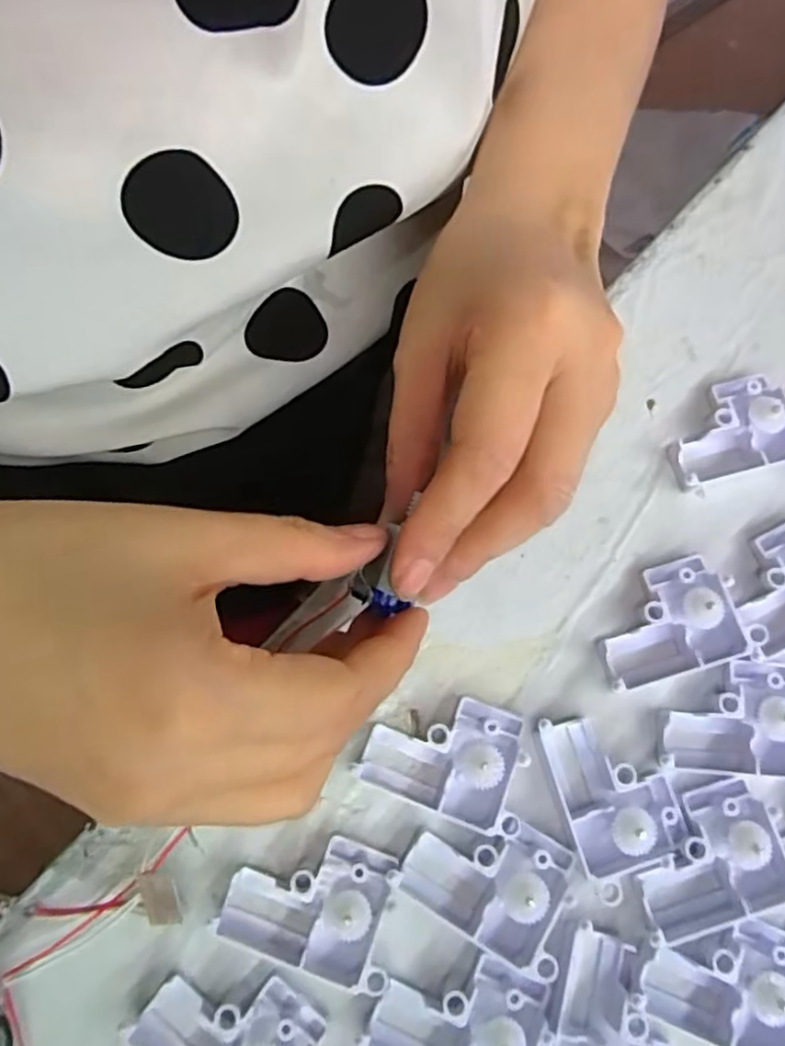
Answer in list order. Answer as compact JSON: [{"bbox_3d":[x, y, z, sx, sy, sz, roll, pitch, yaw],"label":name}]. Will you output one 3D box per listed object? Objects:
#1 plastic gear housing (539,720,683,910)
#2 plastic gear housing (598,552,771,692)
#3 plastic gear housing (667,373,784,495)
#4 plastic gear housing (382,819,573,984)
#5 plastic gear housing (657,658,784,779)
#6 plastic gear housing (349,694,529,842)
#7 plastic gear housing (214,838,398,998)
[{"bbox_3d":[0.069,0.083,0.214,0.034,0.013,0.049,-15,70,-7],"label":"plastic gear housing"},{"bbox_3d":[0.091,0.031,0.230,0.049,0.014,0.036,-15,70,-7],"label":"plastic gear housing"},{"bbox_3d":[0.122,-0.034,0.249,0.048,0.016,0.032,-18,71,-8],"label":"plastic gear housing"},{"bbox_3d":[0.028,0.105,0.208,0.048,0.010,0.035,28,71,9],"label":"plastic gear housing"},{"bbox_3d":[0.111,0.061,0.221,0.049,0.011,0.035,5,69,0],"label":"plastic gear housing"},{"bbox_3d":[0.016,0.072,0.219,0.049,0.012,0.036,16,70,5],"label":"plastic gear housing"},{"bbox_3d":[-0.024,0.112,0.205,0.050,0.010,0.037,17,70,5],"label":"plastic gear housing"}]

